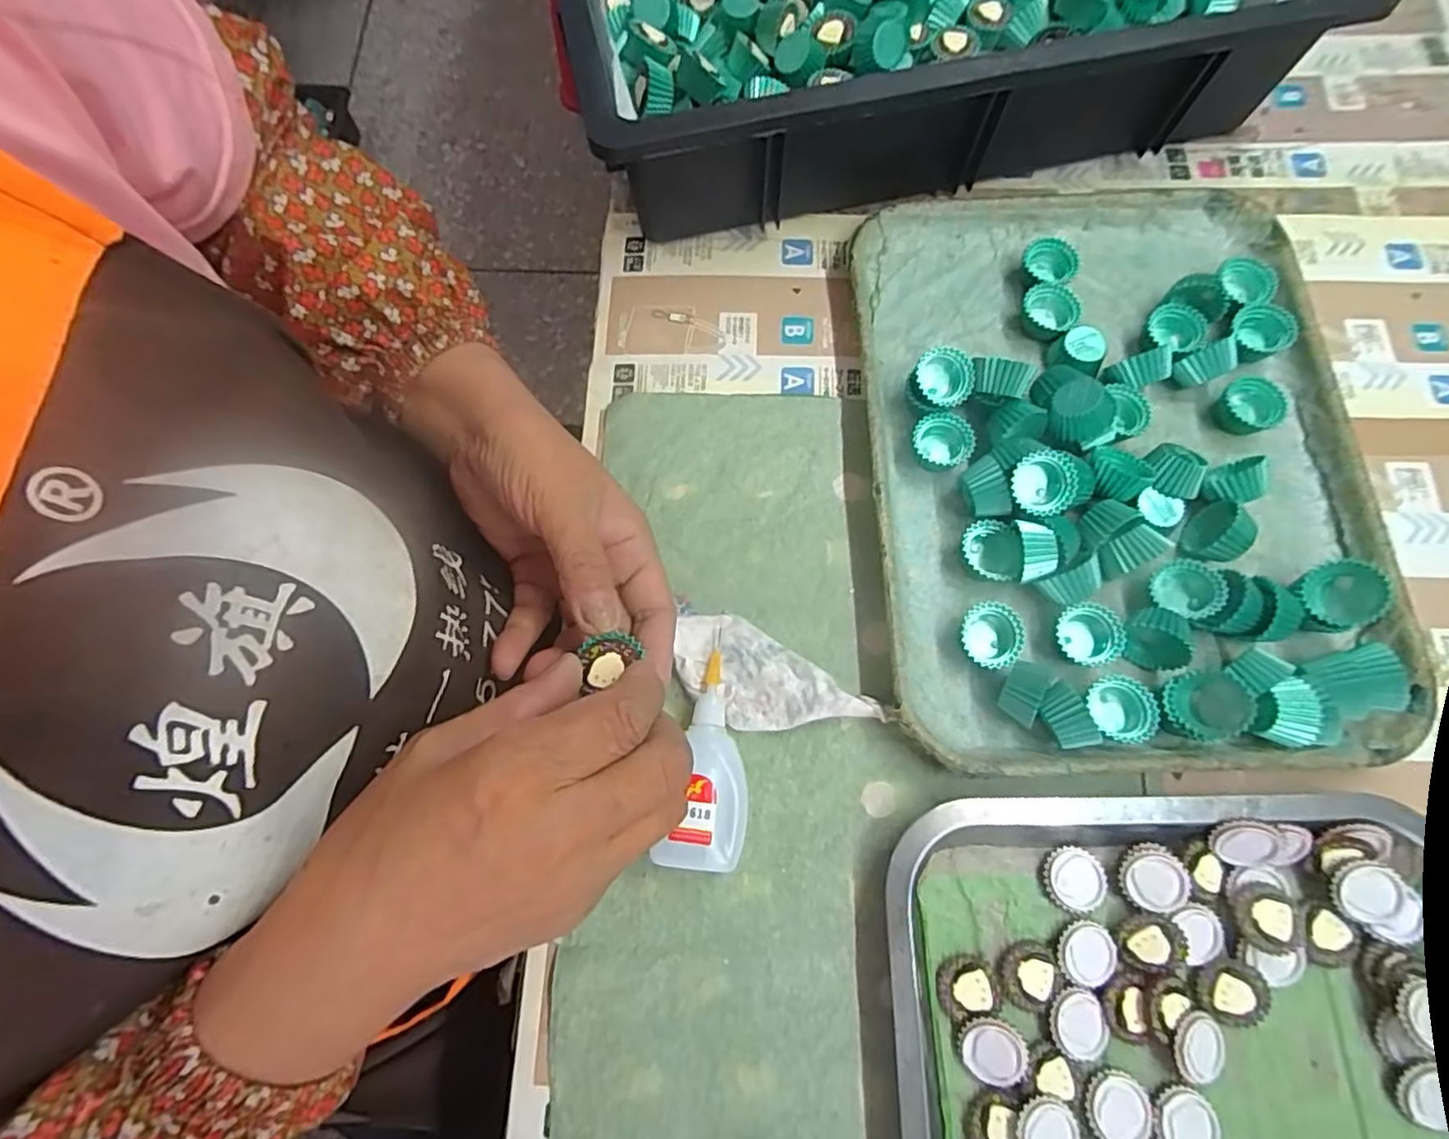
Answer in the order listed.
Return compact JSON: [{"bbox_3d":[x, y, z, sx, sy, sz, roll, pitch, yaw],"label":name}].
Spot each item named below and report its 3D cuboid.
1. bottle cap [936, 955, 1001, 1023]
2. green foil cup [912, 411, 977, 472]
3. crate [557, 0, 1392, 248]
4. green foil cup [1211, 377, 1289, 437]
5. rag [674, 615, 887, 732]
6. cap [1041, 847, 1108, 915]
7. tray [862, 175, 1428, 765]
[{"bbox_3d":[0.109,0.188,0.293,0.027,0.004,0.024,-14,73,-3],"label":"bottle cap"},{"bbox_3d":[0.121,-0.070,0.364,0.031,0.019,0.030,0,73,1],"label":"green foil cup"},{"bbox_3d":[0.119,-0.391,0.422,0.430,0.094,0.325,-11,73,-2],"label":"crate"},{"bbox_3d":[0.293,-0.090,0.365,0.030,0.016,0.030,0,73,1],"label":"green foil cup"},{"bbox_3d":[0.020,0.060,0.335,0.106,0.013,0.048,32,76,11],"label":"rag"},{"bbox_3d":[0.165,0.145,0.306,0.028,0.005,0.027,0,73,1],"label":"cap"},{"bbox_3d":[0.207,-0.067,0.355,0.256,0.032,0.334,-1,73,1],"label":"tray"}]

